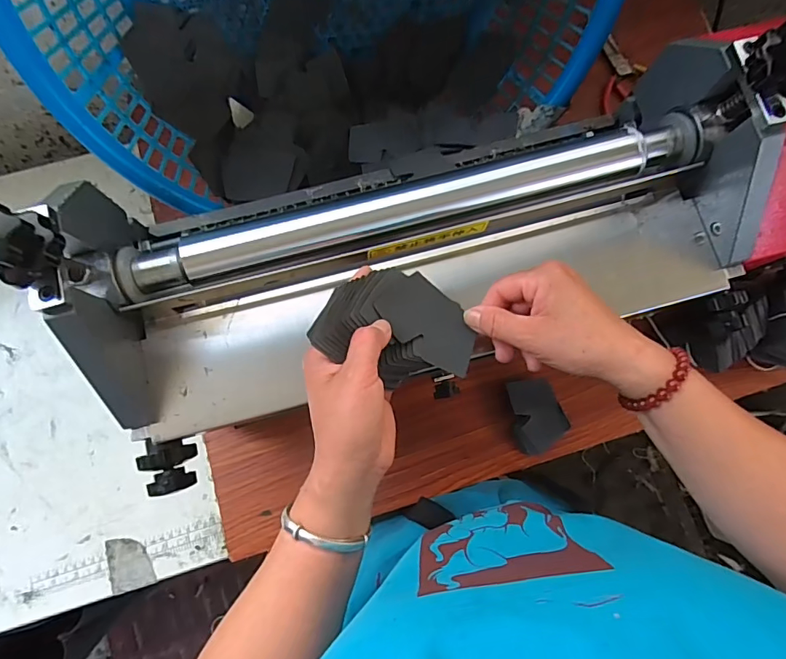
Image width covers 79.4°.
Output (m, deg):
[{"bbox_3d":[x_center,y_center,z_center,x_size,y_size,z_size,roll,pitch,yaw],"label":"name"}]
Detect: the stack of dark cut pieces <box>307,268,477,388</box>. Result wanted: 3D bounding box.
[{"bbox_3d":[-0.001,-0.004,0.356,0.124,0.032,0.075,8,71,-25],"label":"stack of dark cut pieces"}]

